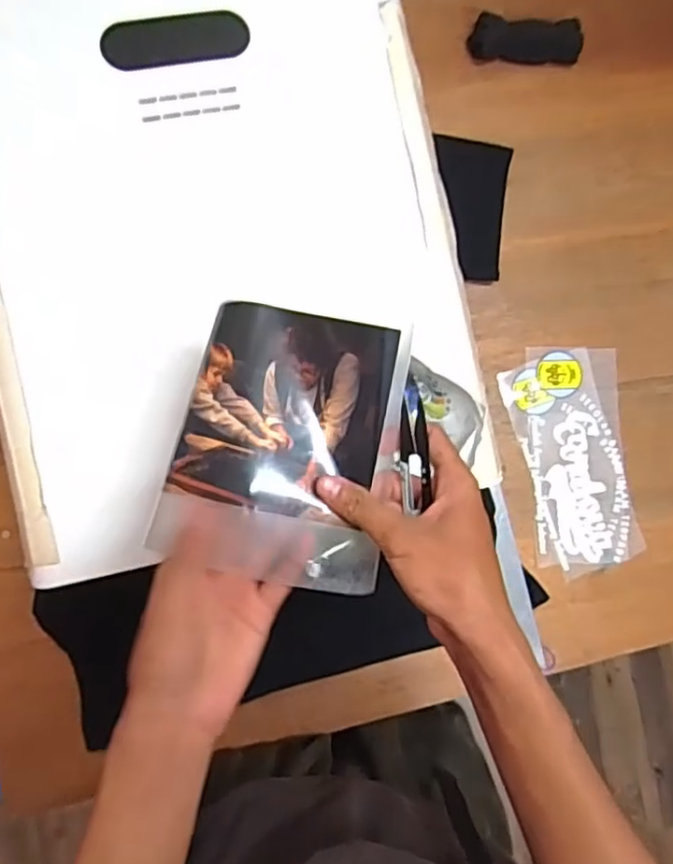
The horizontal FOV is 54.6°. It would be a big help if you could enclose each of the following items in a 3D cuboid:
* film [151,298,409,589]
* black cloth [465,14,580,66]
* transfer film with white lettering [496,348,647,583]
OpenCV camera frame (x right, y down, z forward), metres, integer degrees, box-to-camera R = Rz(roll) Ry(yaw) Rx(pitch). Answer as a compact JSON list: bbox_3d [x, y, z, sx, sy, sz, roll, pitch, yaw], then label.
[{"bbox_3d":[-0.032,0.008,0.419,0.140,0.030,0.171,10,86,-5],"label":"film"},{"bbox_3d":[0.221,-0.456,0.756,0.129,0.021,0.049,2,87,-6],"label":"black cloth"},{"bbox_3d":[0.269,0.030,0.739,0.133,0.006,0.250,-6,88,-6],"label":"transfer film with white lettering"}]

